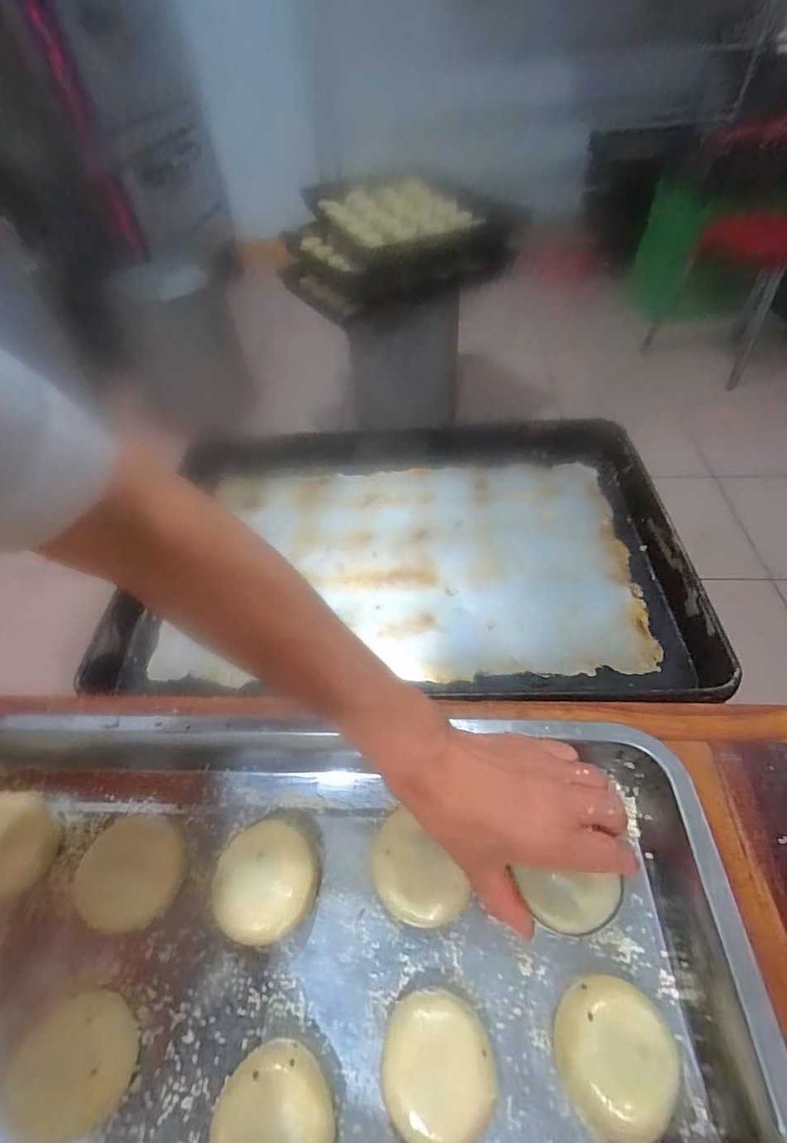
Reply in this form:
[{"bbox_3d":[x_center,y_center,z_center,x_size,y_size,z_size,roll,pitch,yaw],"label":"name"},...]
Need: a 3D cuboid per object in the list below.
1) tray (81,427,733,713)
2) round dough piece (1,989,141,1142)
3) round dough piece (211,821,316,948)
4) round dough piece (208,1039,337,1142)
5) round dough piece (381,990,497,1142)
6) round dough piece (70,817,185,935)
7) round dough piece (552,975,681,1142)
[{"bbox_3d":[0.042,-0.058,0.585,0.564,0.053,0.455,0,51,4],"label":"tray"},{"bbox_3d":[-0.163,0.248,0.237,0.063,0.028,0.052,-14,51,-7],"label":"round dough piece"},{"bbox_3d":[-0.076,0.185,0.284,0.055,0.021,0.059,-2,51,3],"label":"round dough piece"},{"bbox_3d":[-0.055,0.259,0.221,0.052,0.026,0.054,-2,51,3],"label":"round dough piece"},{"bbox_3d":[0.022,0.241,0.231,0.052,0.022,0.052,-2,51,3],"label":"round dough piece"},{"bbox_3d":[-0.160,0.185,0.291,0.057,0.020,0.057,-2,51,3],"label":"round dough piece"},{"bbox_3d":[0.106,0.233,0.229,0.054,0.027,0.054,-2,51,3],"label":"round dough piece"}]

